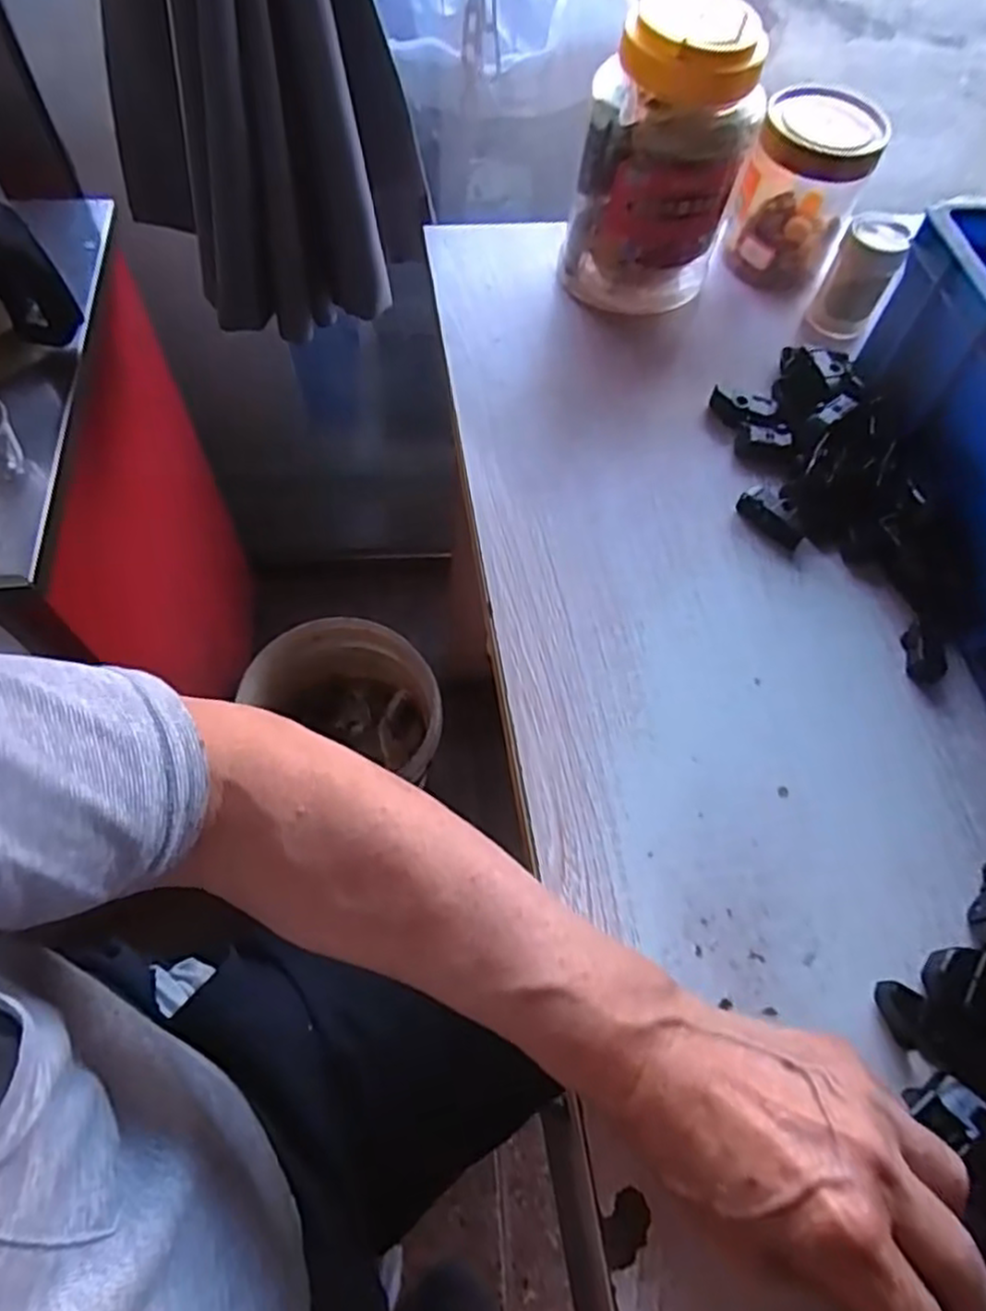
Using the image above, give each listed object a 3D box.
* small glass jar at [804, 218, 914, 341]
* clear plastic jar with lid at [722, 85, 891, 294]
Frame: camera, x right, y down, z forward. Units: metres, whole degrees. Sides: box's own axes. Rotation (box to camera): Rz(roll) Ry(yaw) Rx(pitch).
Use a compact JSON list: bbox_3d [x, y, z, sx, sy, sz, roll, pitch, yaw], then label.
[{"bbox_3d":[0.272,-0.281,0.539,0.045,0.077,0.036,23,64,9],"label":"small glass jar"},{"bbox_3d":[0.231,-0.349,0.550,0.084,0.120,0.076,20,63,7],"label":"clear plastic jar with lid"}]

